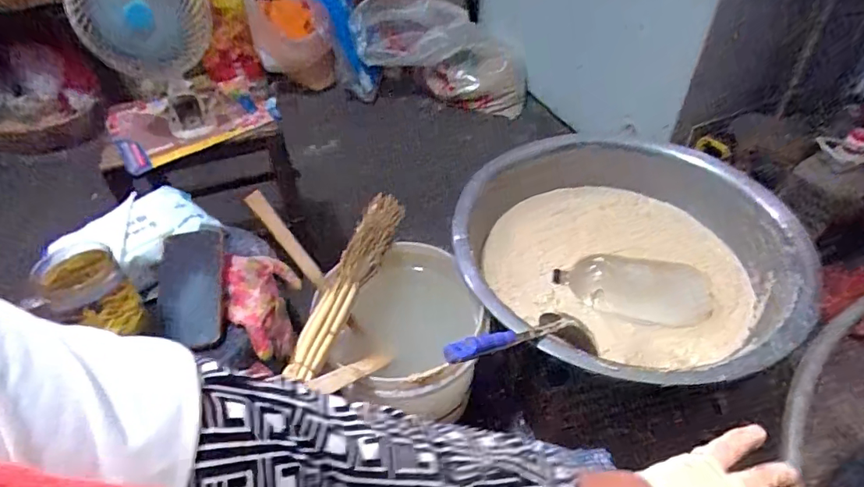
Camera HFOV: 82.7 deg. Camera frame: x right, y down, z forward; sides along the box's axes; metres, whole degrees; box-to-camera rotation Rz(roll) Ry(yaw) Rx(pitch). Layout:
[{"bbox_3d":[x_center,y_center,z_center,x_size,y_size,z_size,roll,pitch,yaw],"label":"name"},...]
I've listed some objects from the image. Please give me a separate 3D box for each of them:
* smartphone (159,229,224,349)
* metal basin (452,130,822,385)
[{"bbox_3d":[-0.316,0.058,0.646,0.076,0.008,0.151,-2,78,-12],"label":"smartphone"},{"bbox_3d":[0.347,0.004,0.862,0.510,0.168,0.547,-1,46,1],"label":"metal basin"}]

